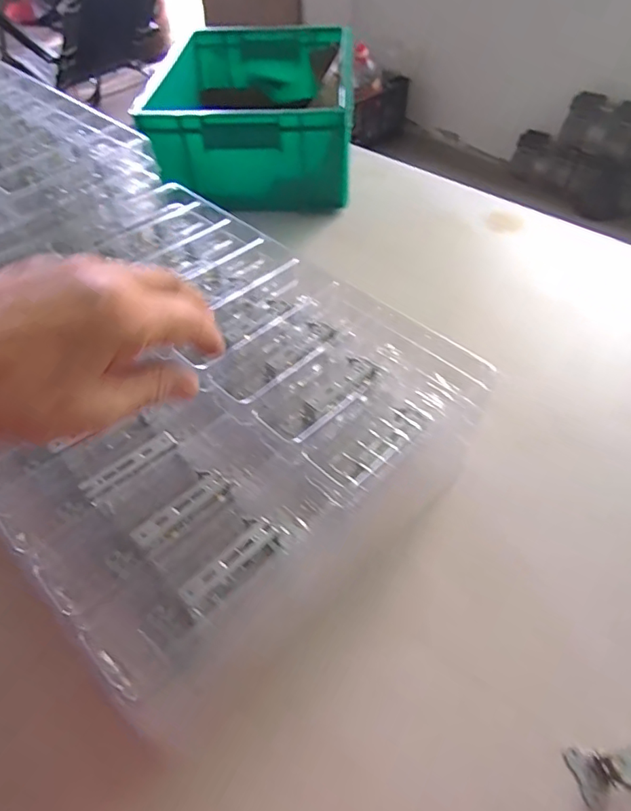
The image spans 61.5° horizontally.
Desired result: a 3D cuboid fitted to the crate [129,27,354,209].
[{"bbox_3d":[-0.093,-0.505,0.896,0.300,0.136,0.419,1,50,3],"label":"crate"}]

